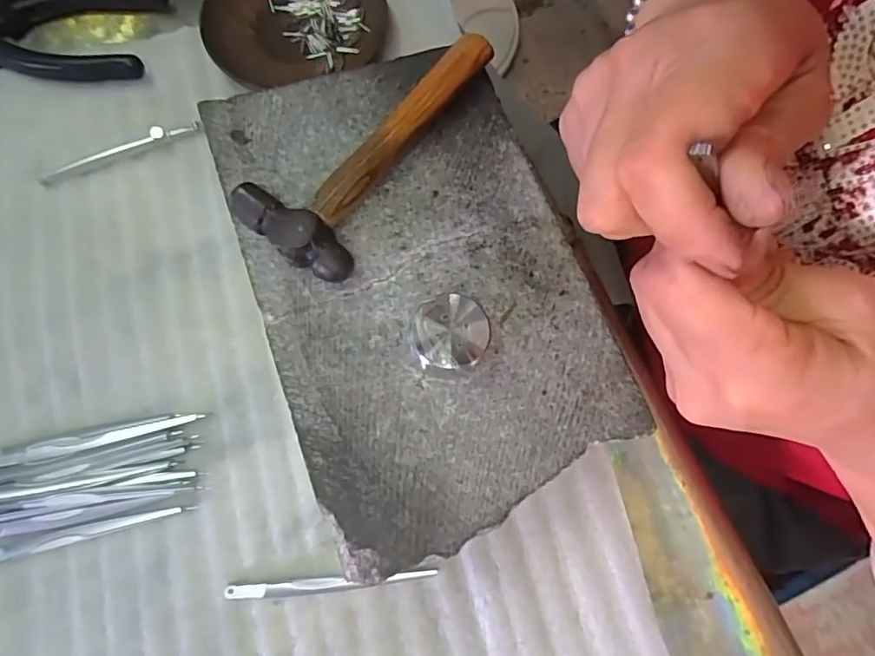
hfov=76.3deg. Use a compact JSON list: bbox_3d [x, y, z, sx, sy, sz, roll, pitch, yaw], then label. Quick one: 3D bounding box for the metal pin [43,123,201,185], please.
[{"bbox_3d":[-0.194,-0.108,0.338,0.097,0.007,0.007,-25,76,-9],"label":"metal pin"}]

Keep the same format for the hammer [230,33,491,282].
[{"bbox_3d":[-0.030,-0.095,0.275,0.060,0.022,0.152,33,75,8],"label":"hammer"}]

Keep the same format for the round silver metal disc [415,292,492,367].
[{"bbox_3d":[0.006,0.004,0.247,0.031,0.021,0.031,0,73,-2],"label":"round silver metal disc"}]

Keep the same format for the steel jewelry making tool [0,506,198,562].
[{"bbox_3d":[-0.178,0.103,0.277,0.110,0.004,0.006,-13,74,-5],"label":"steel jewelry making tool"}]

